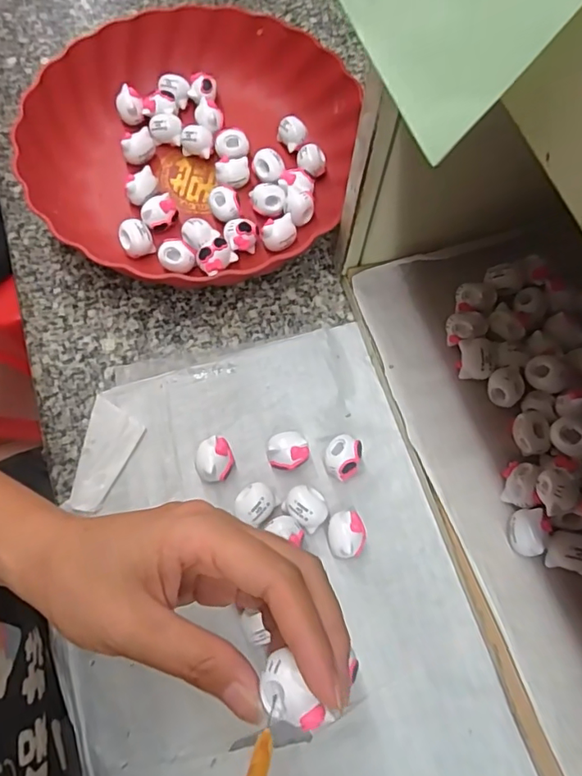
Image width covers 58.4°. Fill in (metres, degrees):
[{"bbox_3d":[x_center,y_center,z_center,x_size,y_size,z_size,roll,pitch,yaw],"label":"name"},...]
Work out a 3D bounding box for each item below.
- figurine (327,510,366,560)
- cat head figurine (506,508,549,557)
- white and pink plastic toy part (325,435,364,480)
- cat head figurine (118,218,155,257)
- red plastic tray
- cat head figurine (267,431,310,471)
[{"bbox_3d":[0.032,0.085,0.302,0.022,0.019,0.026,-9,70,-6],"label":"figurine"},{"bbox_3d":[0.131,0.081,0.292,0.019,0.016,0.024,-4,69,-4],"label":"cat head figurine"},{"bbox_3d":[0.031,0.043,0.318,0.021,0.017,0.026,24,70,7],"label":"white and pink plastic toy part"},{"bbox_3d":[-0.110,-0.105,0.369,0.022,0.019,0.020,-17,71,-8],"label":"cat head figurine"},{"bbox_3d":[-0.069,-0.184,0.388,0.235,0.040,0.224,16,69,4],"label":"red plastic tray"},{"bbox_3d":[-0.002,0.039,0.319,0.024,0.019,0.021,-13,70,-7],"label":"cat head figurine"}]

